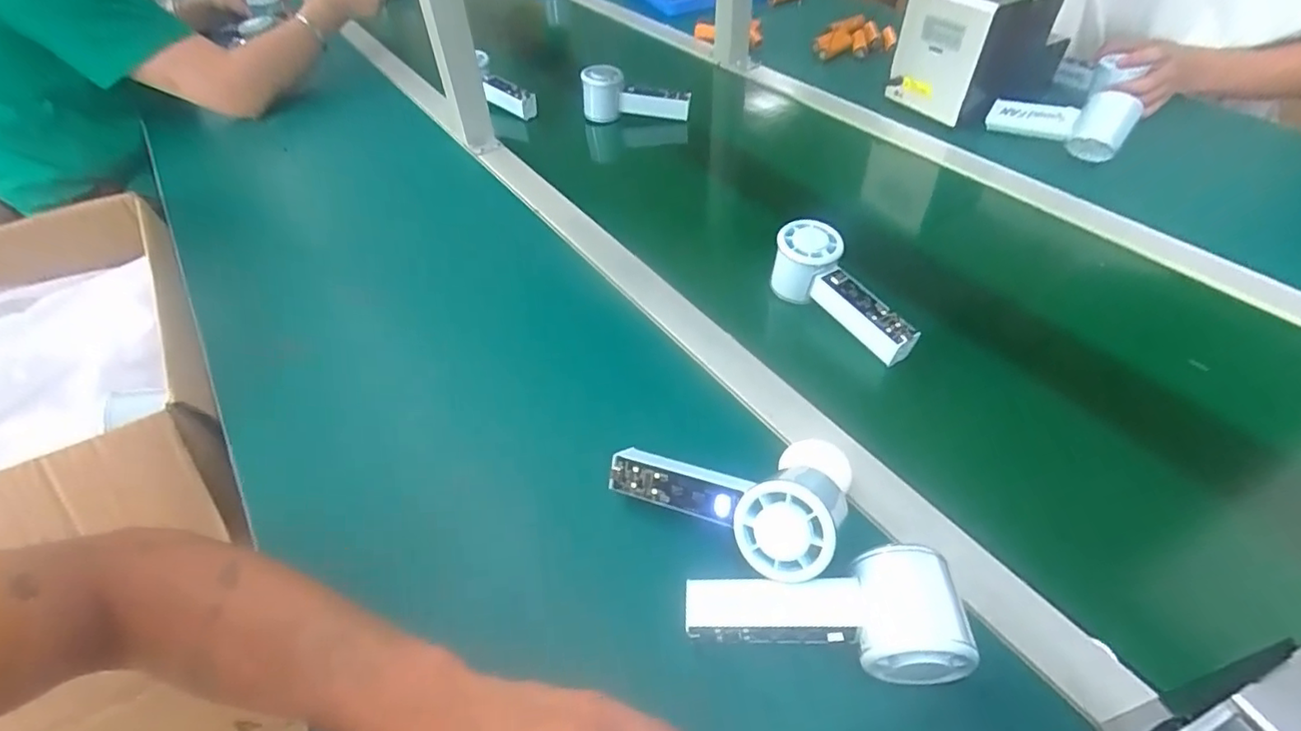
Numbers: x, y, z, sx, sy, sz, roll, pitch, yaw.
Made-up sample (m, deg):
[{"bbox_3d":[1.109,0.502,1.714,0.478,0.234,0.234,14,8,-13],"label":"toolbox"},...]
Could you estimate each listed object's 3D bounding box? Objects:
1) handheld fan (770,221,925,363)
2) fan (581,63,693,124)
[{"bbox_3d":[0.173,-0.064,0.527,0.049,0.063,0.149,-31,57,-27],"label":"handheld fan"},{"bbox_3d":[-0.021,-0.380,0.845,0.153,0.066,0.044,4,48,0],"label":"fan"}]

